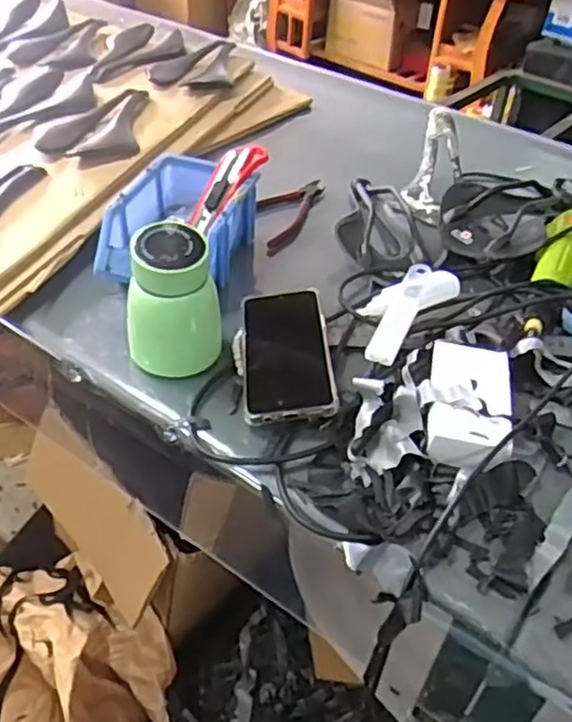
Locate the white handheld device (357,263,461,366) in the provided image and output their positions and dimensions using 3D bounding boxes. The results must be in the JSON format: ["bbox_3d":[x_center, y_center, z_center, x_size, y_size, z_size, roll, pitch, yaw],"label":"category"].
[{"bbox_3d":[0.109,-0.055,0.657,0.066,0.030,0.146,29,47,25],"label":"white handheld device"}]

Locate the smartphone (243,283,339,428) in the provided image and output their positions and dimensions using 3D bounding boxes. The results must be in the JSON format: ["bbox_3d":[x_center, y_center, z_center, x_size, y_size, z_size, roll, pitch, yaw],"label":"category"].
[{"bbox_3d":[0.000,-0.012,0.607,0.074,0.016,0.164,0,42,-6],"label":"smartphone"}]

